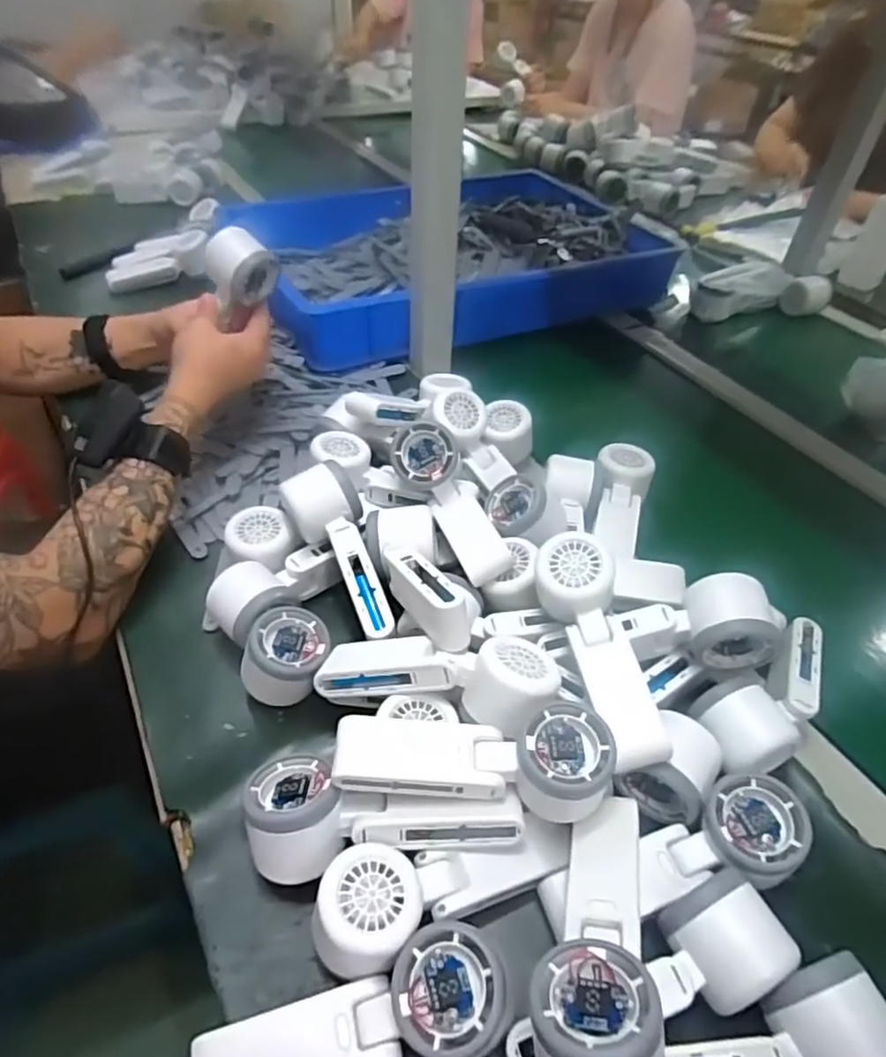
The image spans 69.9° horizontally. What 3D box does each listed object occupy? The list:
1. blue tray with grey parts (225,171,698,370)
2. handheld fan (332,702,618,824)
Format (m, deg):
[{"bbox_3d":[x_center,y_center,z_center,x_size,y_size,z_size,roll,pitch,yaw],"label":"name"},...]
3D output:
[{"bbox_3d":[0.006,-0.438,0.993,0.595,0.101,0.430,-18,49,-22],"label":"blue tray with grey parts"},{"bbox_3d":[0.019,0.139,0.391,0.168,0.046,0.054,4,44,0],"label":"handheld fan"}]

